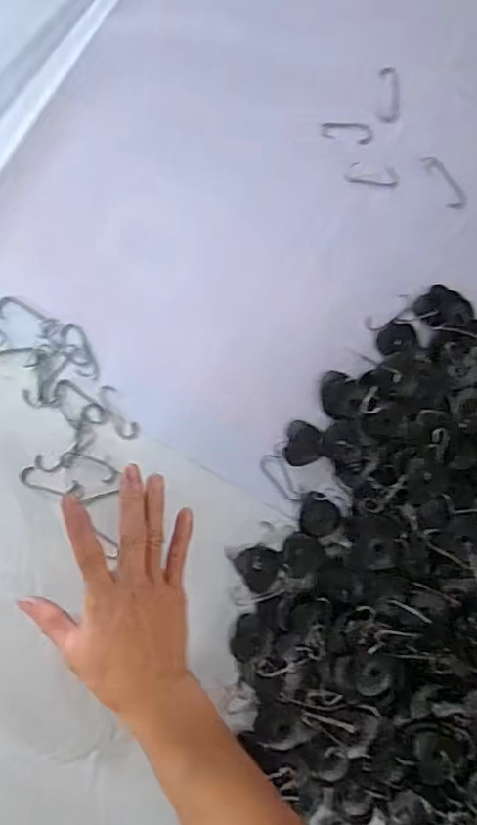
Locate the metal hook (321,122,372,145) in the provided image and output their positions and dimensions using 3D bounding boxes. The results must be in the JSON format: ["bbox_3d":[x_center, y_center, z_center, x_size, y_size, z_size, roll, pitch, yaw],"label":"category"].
[{"bbox_3d":[0.090,-0.232,0.458,0.043,0.004,0.017,6,88,-8],"label":"metal hook"}]

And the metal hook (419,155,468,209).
[{"bbox_3d":[0.174,-0.194,0.469,0.019,0.004,0.053,-33,94,-7],"label":"metal hook"}]

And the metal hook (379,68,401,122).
[{"bbox_3d":[0.126,-0.263,0.463,0.018,0.004,0.046,3,89,-8],"label":"metal hook"}]

